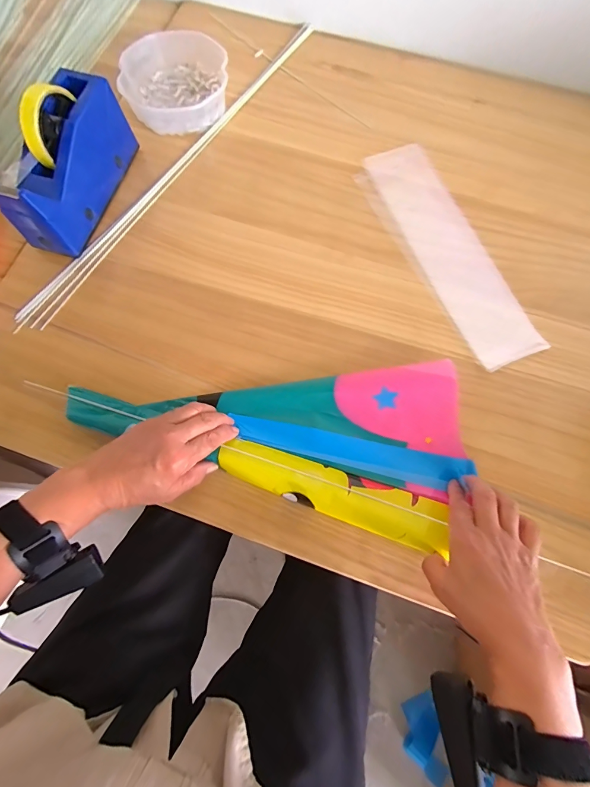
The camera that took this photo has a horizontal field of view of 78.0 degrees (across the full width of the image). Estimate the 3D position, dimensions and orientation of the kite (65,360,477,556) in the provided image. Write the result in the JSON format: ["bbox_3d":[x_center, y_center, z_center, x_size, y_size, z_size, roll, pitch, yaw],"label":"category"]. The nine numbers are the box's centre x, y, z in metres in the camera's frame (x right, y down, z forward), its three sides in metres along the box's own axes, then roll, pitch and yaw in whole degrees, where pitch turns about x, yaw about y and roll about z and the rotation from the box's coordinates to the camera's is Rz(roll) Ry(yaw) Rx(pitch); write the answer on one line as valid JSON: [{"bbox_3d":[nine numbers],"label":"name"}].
[{"bbox_3d":[-0.024,0.042,0.394,0.419,0.034,0.182,7,73,1],"label":"kite"}]

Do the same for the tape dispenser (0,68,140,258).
[{"bbox_3d":[-0.284,-0.290,0.454,0.065,0.120,0.202,17,73,4],"label":"tape dispenser"}]

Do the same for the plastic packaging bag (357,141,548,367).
[{"bbox_3d":[0.202,-0.192,0.486,0.099,0.014,0.340,-25,75,-8],"label":"plastic packaging bag"}]

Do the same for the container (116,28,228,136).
[{"bbox_3d":[-0.173,-0.450,0.533,0.151,0.048,0.146,0,73,-1],"label":"container"}]

